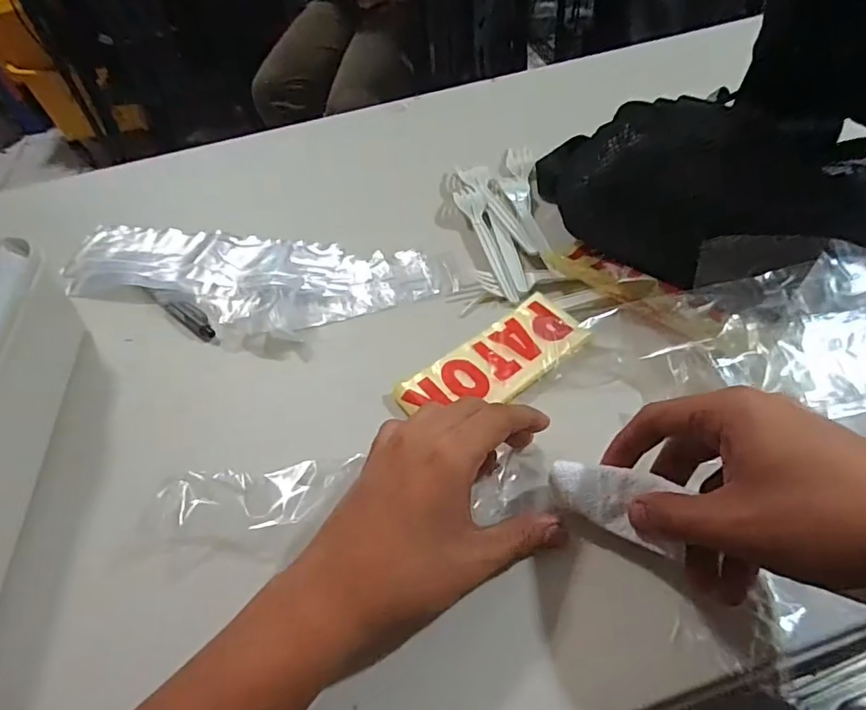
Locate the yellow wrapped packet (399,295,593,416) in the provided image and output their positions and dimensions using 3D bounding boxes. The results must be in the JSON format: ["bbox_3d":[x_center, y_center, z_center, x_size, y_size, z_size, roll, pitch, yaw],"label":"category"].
[{"bbox_3d":[0.041,0.007,0.347,0.125,0.014,0.052,-34,55,-20],"label":"yellow wrapped packet"}]

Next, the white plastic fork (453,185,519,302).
[{"bbox_3d":[0.045,-0.094,0.429,0.022,0.010,0.133,-14,51,-5],"label":"white plastic fork"}]

